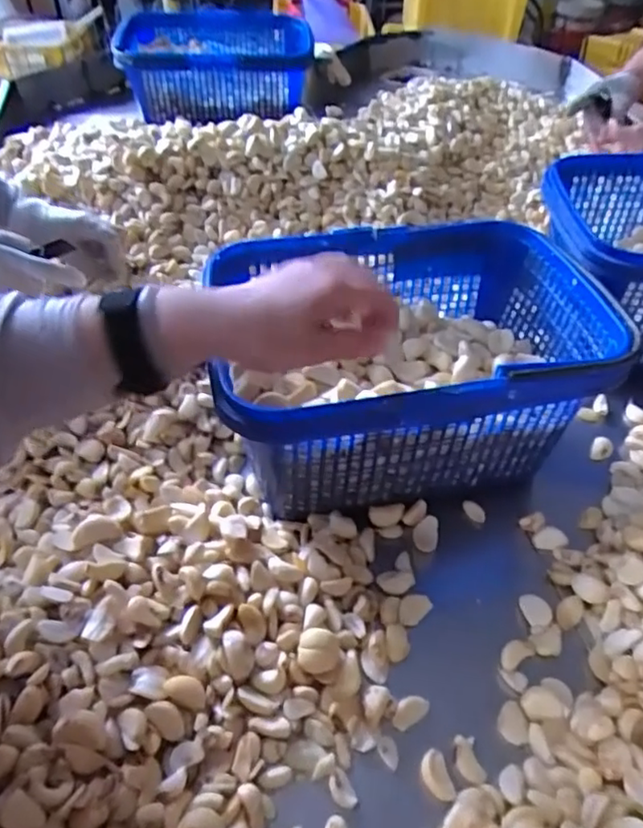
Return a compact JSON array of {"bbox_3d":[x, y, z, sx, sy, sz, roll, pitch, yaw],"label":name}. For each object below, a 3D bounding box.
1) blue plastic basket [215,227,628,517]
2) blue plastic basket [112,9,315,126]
[{"bbox_3d":[0.070,-0.045,0.550,0.328,0.151,0.229,-9,47,-12],"label":"blue plastic basket"},{"bbox_3d":[-0.185,-0.629,1.097,0.311,0.120,0.311,-3,46,-6],"label":"blue plastic basket"}]

